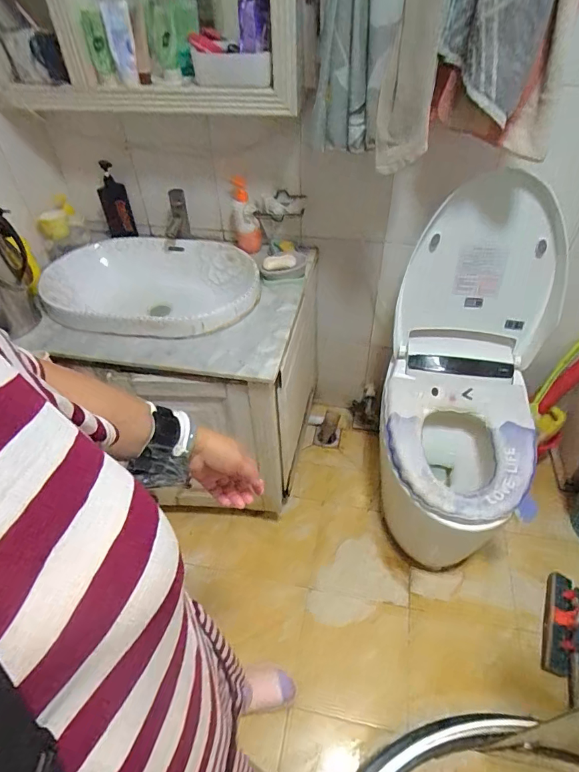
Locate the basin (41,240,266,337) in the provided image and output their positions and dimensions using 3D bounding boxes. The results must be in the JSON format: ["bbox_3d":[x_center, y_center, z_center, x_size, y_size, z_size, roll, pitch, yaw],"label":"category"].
[{"bbox_3d":[-0.354,-0.254,1.214,0.535,0.154,0.399,5,47,10],"label":"basin"}]

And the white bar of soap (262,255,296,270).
[{"bbox_3d":[-0.028,-0.340,1.215,0.098,0.024,0.042,1,45,24],"label":"white bar of soap"}]

